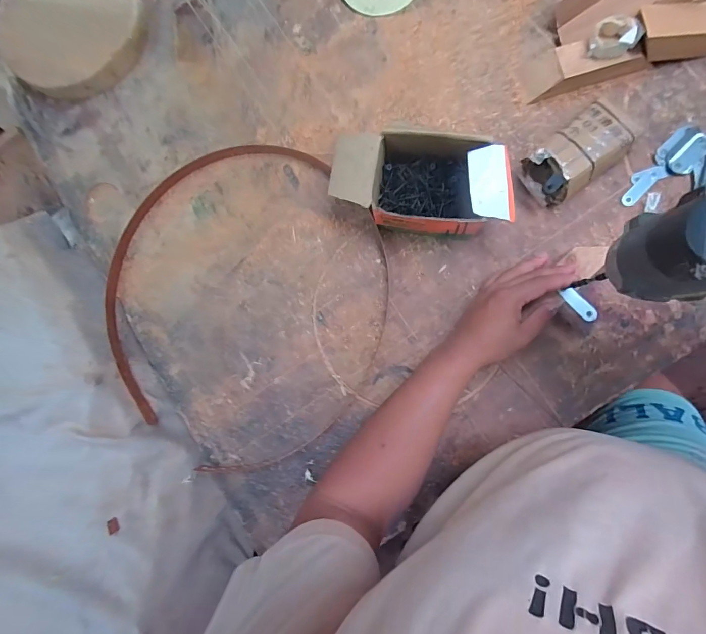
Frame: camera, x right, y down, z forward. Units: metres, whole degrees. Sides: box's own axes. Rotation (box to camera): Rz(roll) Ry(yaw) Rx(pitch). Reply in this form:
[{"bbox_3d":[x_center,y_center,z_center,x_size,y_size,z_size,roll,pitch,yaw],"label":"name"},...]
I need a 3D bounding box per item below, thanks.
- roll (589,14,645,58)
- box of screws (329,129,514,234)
[{"bbox_3d":[0.304,-0.327,0.422,0.051,0.020,0.034,-10,85,7],"label":"roll"},{"bbox_3d":[0.083,-0.159,0.448,0.203,0.077,0.100,6,87,8],"label":"box of screws"}]

